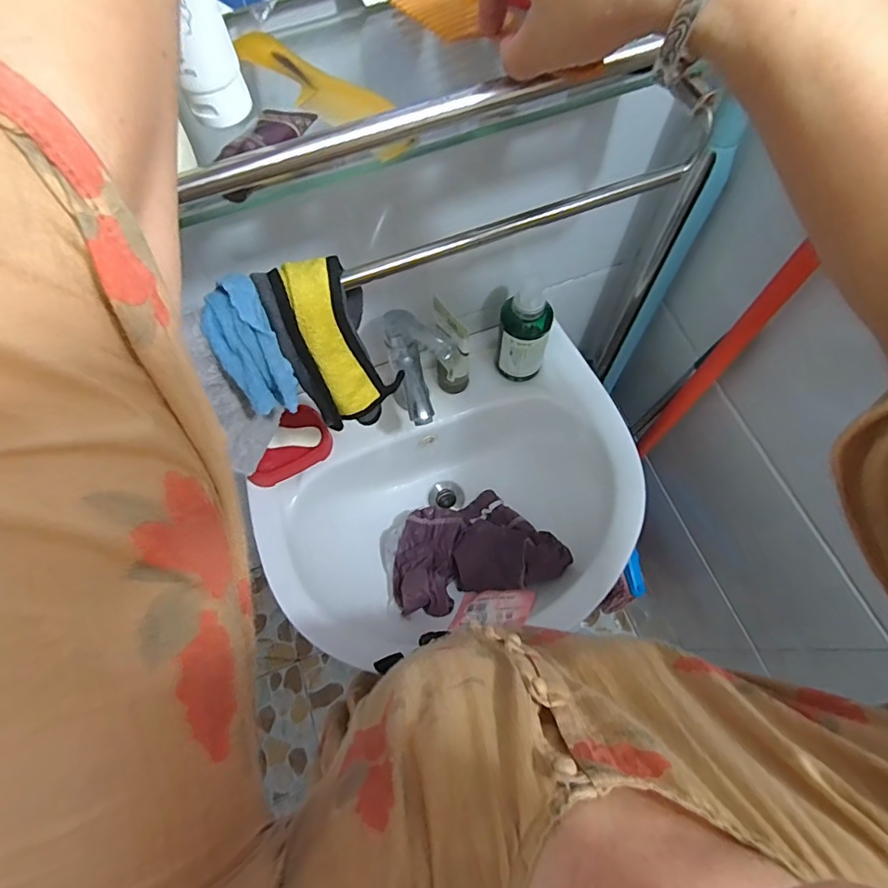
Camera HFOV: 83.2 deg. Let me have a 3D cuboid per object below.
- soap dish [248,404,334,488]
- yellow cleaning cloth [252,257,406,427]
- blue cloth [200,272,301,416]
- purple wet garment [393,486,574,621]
[{"bbox_3d":[-0.230,0.006,0.730,0.129,0.047,0.076,-32,70,-11],"label":"soap dish"},{"bbox_3d":[-0.096,-0.079,0.445,0.083,0.173,0.032,-26,54,-1],"label":"yellow cleaning cloth"},{"bbox_3d":[-0.156,-0.074,0.410,0.049,0.119,0.030,-11,46,-2],"label":"blue cloth"},{"bbox_3d":[0.035,0.146,0.732,0.243,0.140,0.165,-16,68,-4],"label":"purple wet garment"}]

